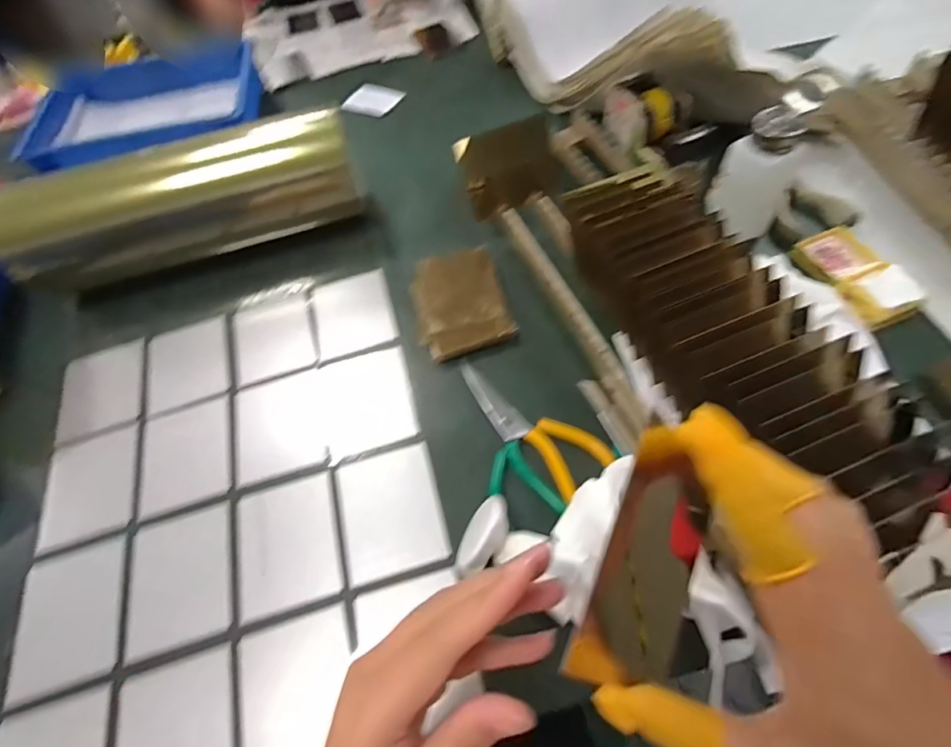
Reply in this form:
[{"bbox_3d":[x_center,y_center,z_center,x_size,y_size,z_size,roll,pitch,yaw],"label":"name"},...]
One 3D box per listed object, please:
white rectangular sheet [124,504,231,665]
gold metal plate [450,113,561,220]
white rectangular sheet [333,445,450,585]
[{"bbox_3d":[-0.240,0.166,0.376,0.082,0.007,0.100,-17,61,-4],"label":"white rectangular sheet"},{"bbox_3d":[0.035,-0.215,0.486,0.095,0.078,0.007,-18,37,7],"label":"gold metal plate"},{"bbox_3d":[-0.071,0.115,0.390,0.081,0.005,0.098,-16,60,-3],"label":"white rectangular sheet"}]

